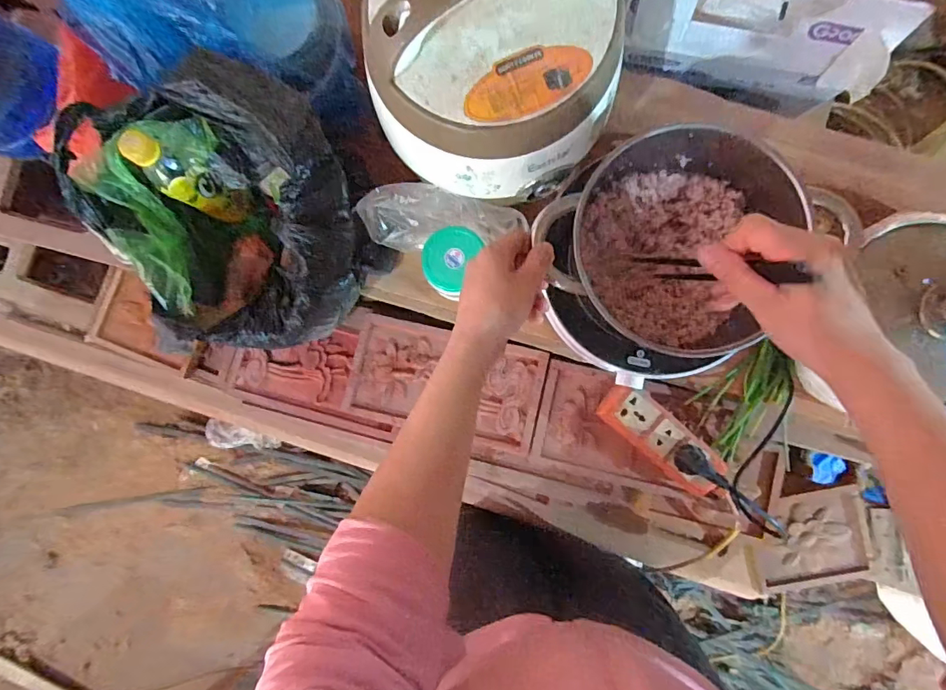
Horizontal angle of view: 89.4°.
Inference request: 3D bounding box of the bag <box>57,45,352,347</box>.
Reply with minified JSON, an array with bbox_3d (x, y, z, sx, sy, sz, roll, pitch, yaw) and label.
[{"bbox_3d":[-0.265,-0.122,0.523,0.281,0.177,0.244,-4,88,4],"label":"bag"}]

